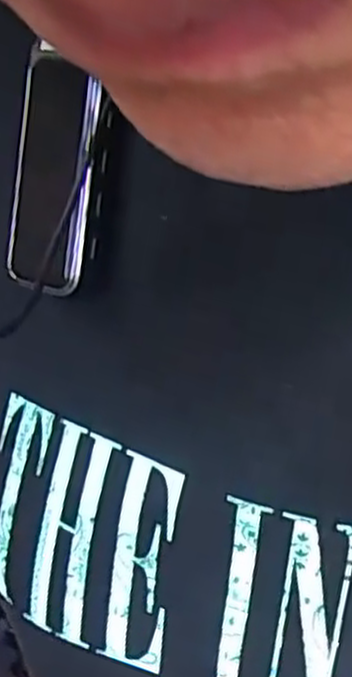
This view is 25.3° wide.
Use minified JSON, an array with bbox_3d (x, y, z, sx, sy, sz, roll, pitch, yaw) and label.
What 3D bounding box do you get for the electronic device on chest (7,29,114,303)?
[{"bbox_3d":[-0.031,-0.043,0.203,0.030,0.060,0.006,19,13,35],"label":"electronic device on chest"}]

